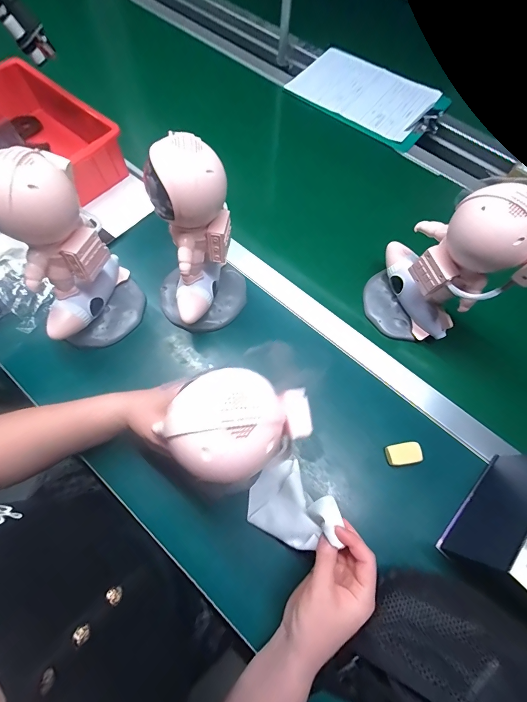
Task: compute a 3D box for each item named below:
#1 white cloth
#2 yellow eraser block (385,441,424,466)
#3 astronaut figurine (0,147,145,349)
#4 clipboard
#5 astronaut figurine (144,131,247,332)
[{"bbox_3d":[0.027,0.173,0.347,0.079,0.081,0.089,-30,72,-14],"label":"white cloth"},{"bbox_3d":[0.184,0.135,0.411,0.045,0.010,0.026,-9,68,-7],"label":"yellow eraser block"},{"bbox_3d":[-0.237,-0.105,0.371,0.114,0.223,0.099,-21,70,-11],"label":"astronaut figurine"},{"bbox_3d":[0.230,-0.560,0.684,0.314,0.030,0.196,37,70,12],"label":"clipboard"},{"bbox_3d":[-0.090,-0.133,0.392,0.127,0.225,0.134,-11,68,-7],"label":"astronaut figurine"}]

